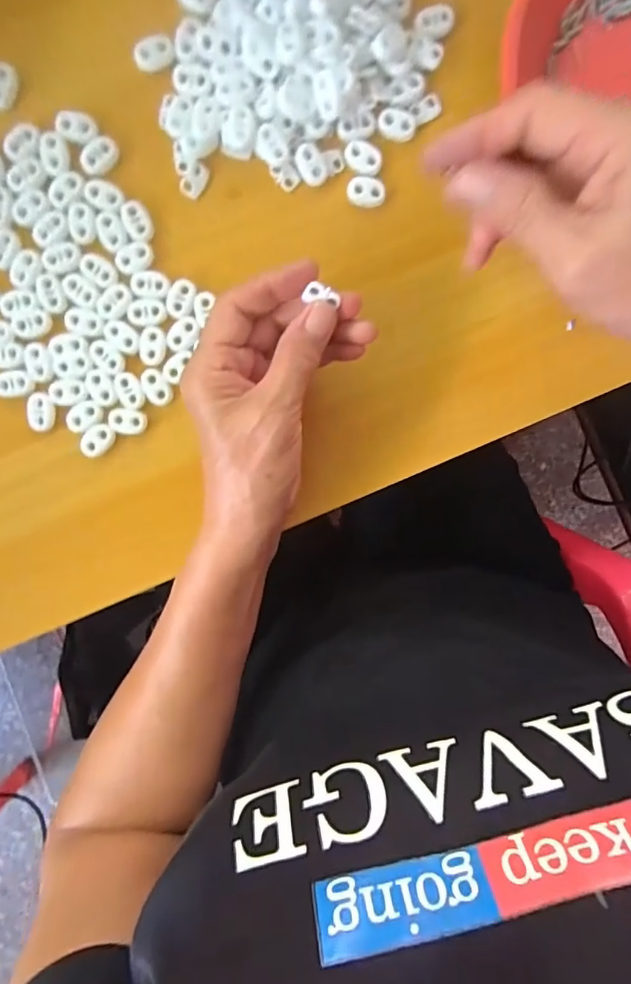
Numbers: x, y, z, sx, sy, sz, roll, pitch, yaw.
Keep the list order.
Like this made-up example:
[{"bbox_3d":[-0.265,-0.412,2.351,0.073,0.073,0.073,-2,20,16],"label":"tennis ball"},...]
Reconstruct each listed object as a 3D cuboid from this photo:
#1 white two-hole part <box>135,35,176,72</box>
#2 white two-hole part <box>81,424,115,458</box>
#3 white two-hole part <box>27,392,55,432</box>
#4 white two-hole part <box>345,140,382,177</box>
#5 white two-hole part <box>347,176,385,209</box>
[{"bbox_3d":[-0.089,-0.244,0.273,0.022,0.004,0.014,-23,99,-1],"label":"white two-hole part"},{"bbox_3d":[-0.133,-0.032,0.301,0.021,0.005,0.015,-44,98,2],"label":"white two-hole part"},{"bbox_3d":[-0.166,-0.048,0.297,0.013,0.006,0.023,1,97,-4],"label":"white two-hole part"},{"bbox_3d":[0.028,-0.195,0.287,0.022,0.004,0.016,29,95,-7],"label":"white two-hole part"},{"bbox_3d":[0.030,-0.178,0.291,0.022,0.004,0.016,6,97,-5],"label":"white two-hole part"}]

